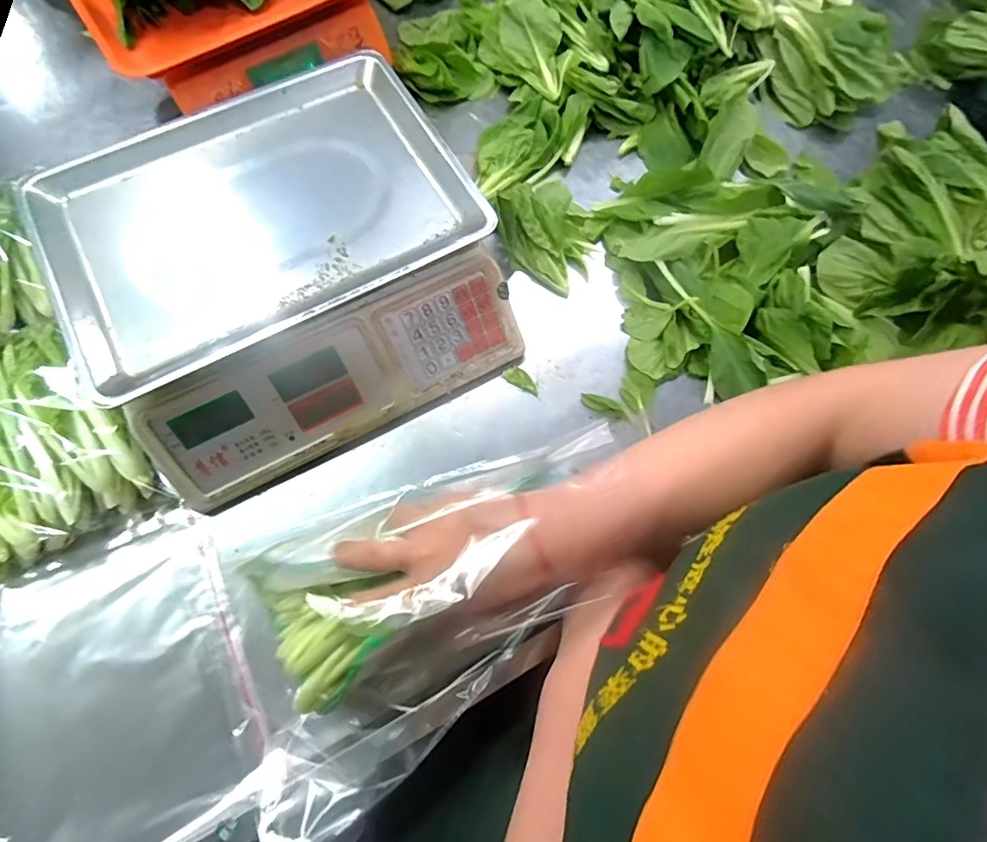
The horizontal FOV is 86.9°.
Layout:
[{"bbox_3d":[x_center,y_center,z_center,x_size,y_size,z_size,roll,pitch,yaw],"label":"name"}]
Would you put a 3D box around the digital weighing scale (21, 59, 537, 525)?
[{"bbox_3d":[-0.188,-0.136,0.480,0.341,0.113,0.316,-28,73,-11],"label":"digital weighing scale"}]

